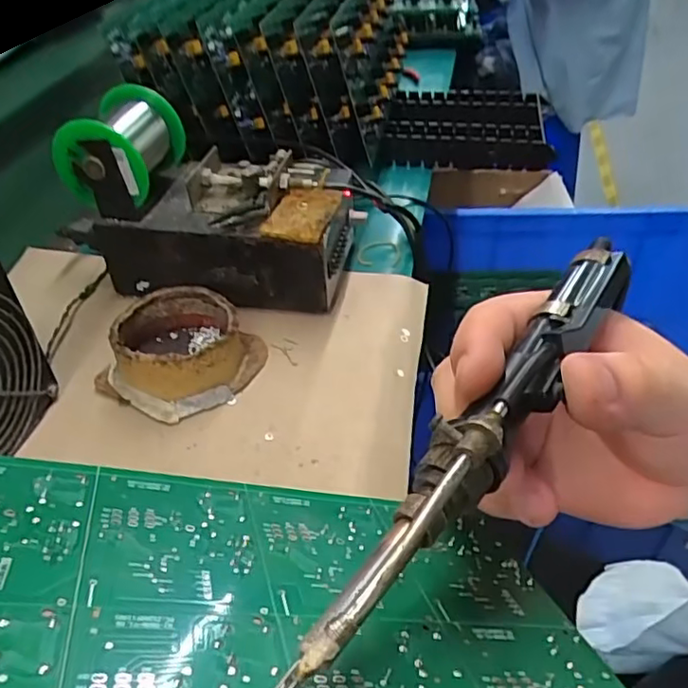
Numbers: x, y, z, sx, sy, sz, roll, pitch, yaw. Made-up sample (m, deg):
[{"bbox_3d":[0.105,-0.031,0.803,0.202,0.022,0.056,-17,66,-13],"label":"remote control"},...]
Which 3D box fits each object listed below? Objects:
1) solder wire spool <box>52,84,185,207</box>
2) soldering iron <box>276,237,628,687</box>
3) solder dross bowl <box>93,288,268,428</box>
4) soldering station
[{"bbox_3d":[-0.169,-0.151,0.471,0.066,0.062,0.089,8,42,8],"label":"solder wire spool"},{"bbox_3d":[0.046,0.019,0.183,0.022,0.020,0.190,27,49,26],"label":"soldering iron"},{"bbox_3d":[-0.112,0.001,0.424,0.095,0.038,0.091,-1,41,1],"label":"solder dross bowl"},{"bbox_3d":[-0.105,-0.102,0.505,0.219,0.084,0.125,6,42,6],"label":"soldering station"}]

